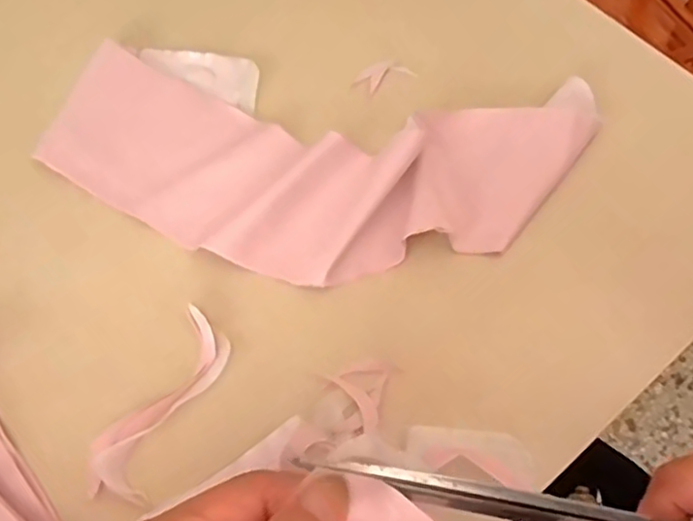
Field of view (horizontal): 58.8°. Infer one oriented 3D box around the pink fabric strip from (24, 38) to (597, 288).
[{"bbox_3d":[-0.019,-0.061,0.391,0.338,0.024,0.149,7,64,2],"label":"pink fabric strip"}]

